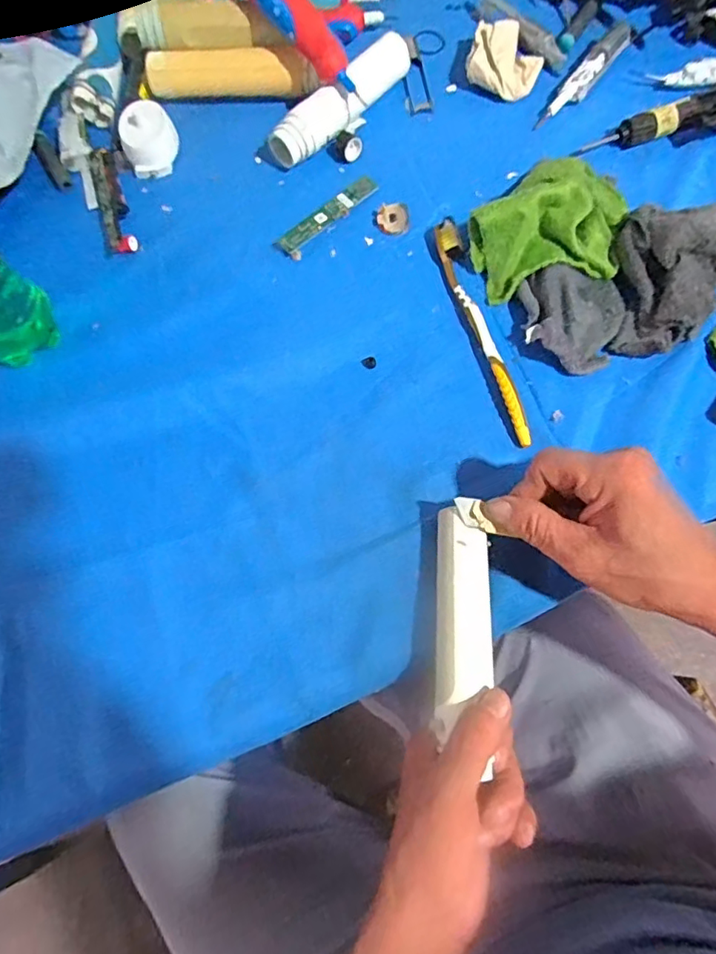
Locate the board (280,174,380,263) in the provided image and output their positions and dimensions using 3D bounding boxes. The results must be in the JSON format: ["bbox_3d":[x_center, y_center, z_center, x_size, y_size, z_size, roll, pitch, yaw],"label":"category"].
[{"bbox_3d":[-0.023,-0.209,0.432,0.021,0.012,0.095,41,79,12],"label":"board"}]

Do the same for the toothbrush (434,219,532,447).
[{"bbox_3d":[0.088,-0.107,0.392,0.016,0.014,0.182,-14,74,-2],"label":"toothbrush"}]

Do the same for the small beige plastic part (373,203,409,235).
[{"bbox_3d":[0.026,-0.203,0.429,0.026,0.006,0.023,8,74,4],"label":"small beige plastic part"}]

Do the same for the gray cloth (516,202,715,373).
[{"bbox_3d":[0.192,-0.133,0.382,0.156,0.039,0.097,-32,75,-7],"label":"gray cloth"}]

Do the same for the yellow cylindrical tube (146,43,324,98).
[{"bbox_3d":[-0.107,-0.341,0.466,0.143,0.032,0.024,3,74,3],"label":"yellow cylindrical tube"}]

